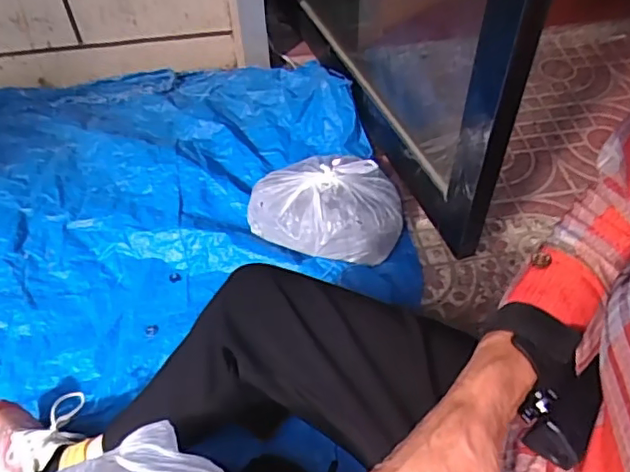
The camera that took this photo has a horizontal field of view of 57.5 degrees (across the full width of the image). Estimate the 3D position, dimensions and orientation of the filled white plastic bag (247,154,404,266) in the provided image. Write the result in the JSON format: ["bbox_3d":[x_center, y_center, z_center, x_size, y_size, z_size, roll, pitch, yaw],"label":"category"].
[{"bbox_3d":[0.029,-0.065,1.068,0.268,0.095,0.231,19,55,18],"label":"filled white plastic bag"}]

